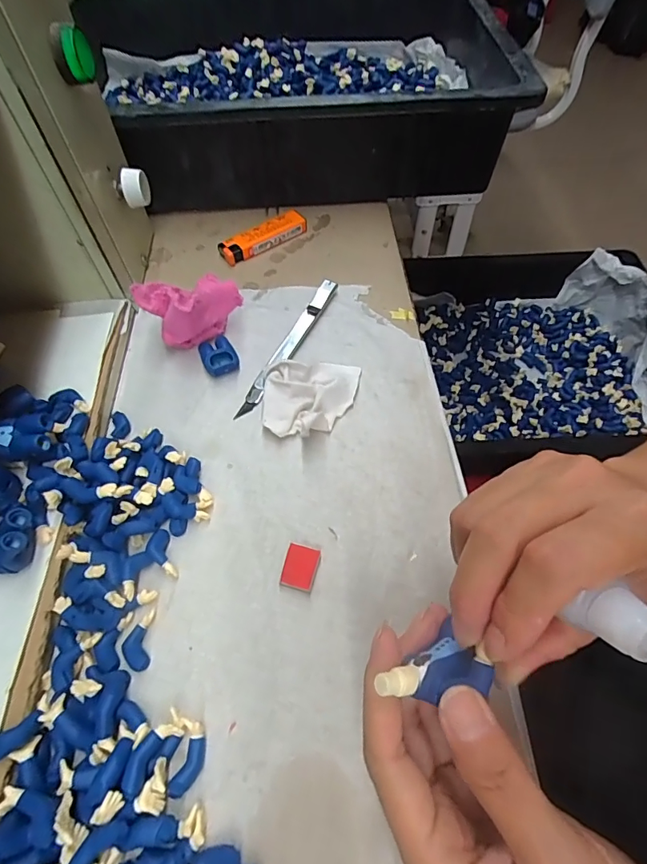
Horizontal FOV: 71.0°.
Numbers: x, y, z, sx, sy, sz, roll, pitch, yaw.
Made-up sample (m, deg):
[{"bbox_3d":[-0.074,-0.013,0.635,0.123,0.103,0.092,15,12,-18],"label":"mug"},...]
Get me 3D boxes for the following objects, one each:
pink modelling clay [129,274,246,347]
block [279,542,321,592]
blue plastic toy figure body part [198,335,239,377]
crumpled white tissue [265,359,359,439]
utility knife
[{"bbox_3d":[-0.095,-0.092,0.326,0.047,0.039,0.058,35,65,21],"label":"pink modelling clay"},{"bbox_3d":[-0.013,0.074,0.248,0.018,0.005,0.024,13,59,10],"label":"block"},{"bbox_3d":[-0.077,-0.056,0.324,0.023,0.012,0.030,-25,60,-14],"label":"blue plastic toy figure body part"},{"bbox_3d":[-0.007,-0.026,0.301,0.063,0.019,0.059,-2,57,0],"label":"crumpled white tissue"},{"bbox_3d":[-0.024,-0.067,0.331,0.012,0.009,0.134,22,61,15],"label":"utility knife"}]

